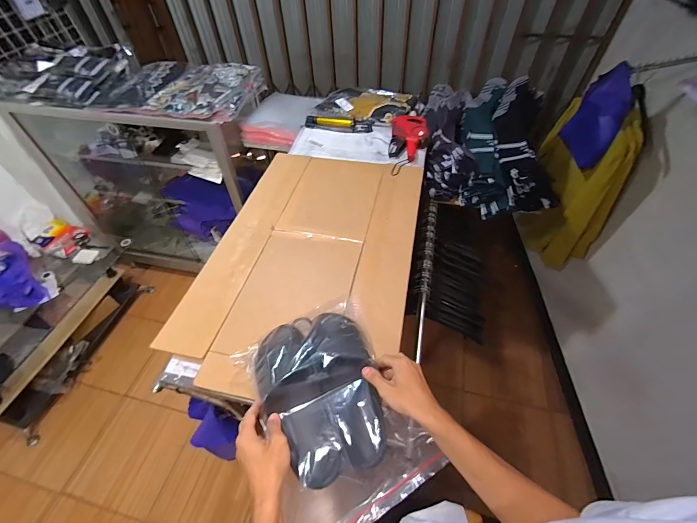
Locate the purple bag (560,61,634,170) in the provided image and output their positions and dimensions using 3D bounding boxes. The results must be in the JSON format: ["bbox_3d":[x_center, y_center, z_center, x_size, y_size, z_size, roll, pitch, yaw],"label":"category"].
[{"bbox_3d":[0.907,-0.502,1.141,0.067,0.304,0.242,-3,63,-4],"label":"purple bag"}]

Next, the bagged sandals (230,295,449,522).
[{"bbox_3d":[-0.034,0.238,0.555,0.240,0.071,0.354,-22,53,-16],"label":"bagged sandals"}]

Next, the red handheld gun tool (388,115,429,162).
[{"bbox_3d":[0.202,-0.421,1.081,0.118,0.066,0.172,5,51,6],"label":"red handheld gun tool"}]

